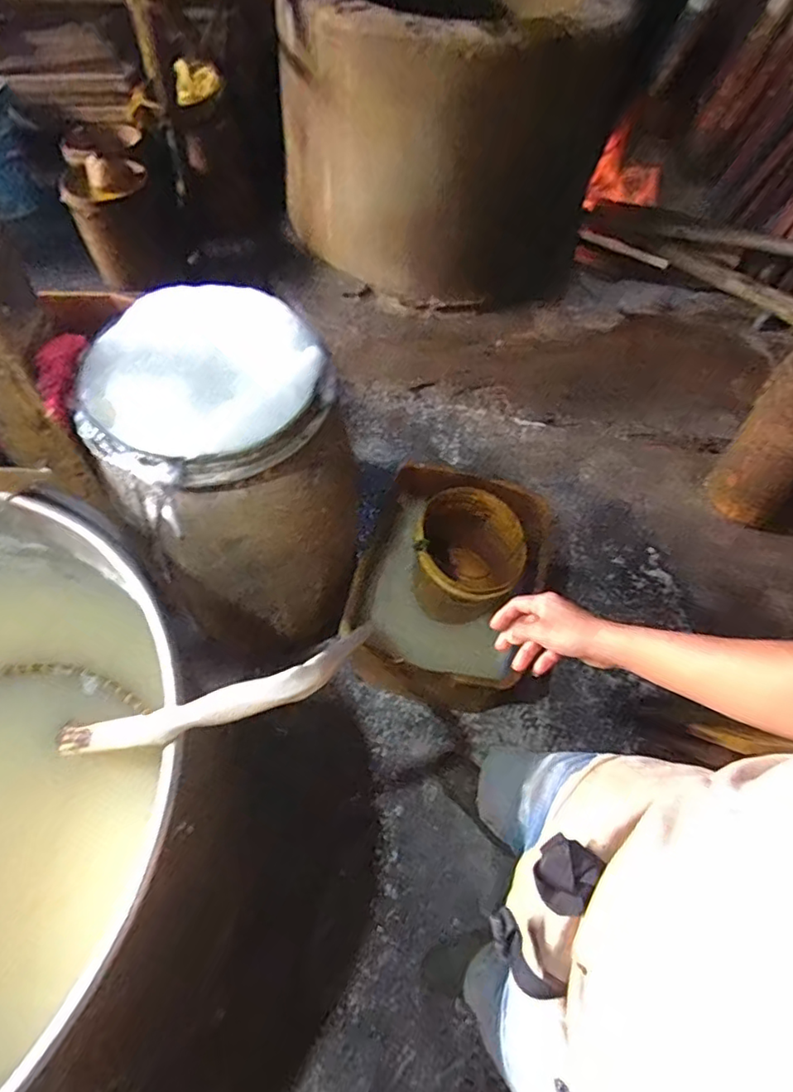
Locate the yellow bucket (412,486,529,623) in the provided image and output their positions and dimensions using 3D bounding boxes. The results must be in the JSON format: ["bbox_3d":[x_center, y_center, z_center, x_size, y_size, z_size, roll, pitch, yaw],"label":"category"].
[{"bbox_3d":[0.175,0.040,1.454,0.262,0.260,0.303,8,58,2],"label":"yellow bucket"}]

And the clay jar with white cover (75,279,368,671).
[{"bbox_3d":[-0.311,-0.101,1.164,0.396,0.679,0.405,1,58,-2],"label":"clay jar with white cover"}]

